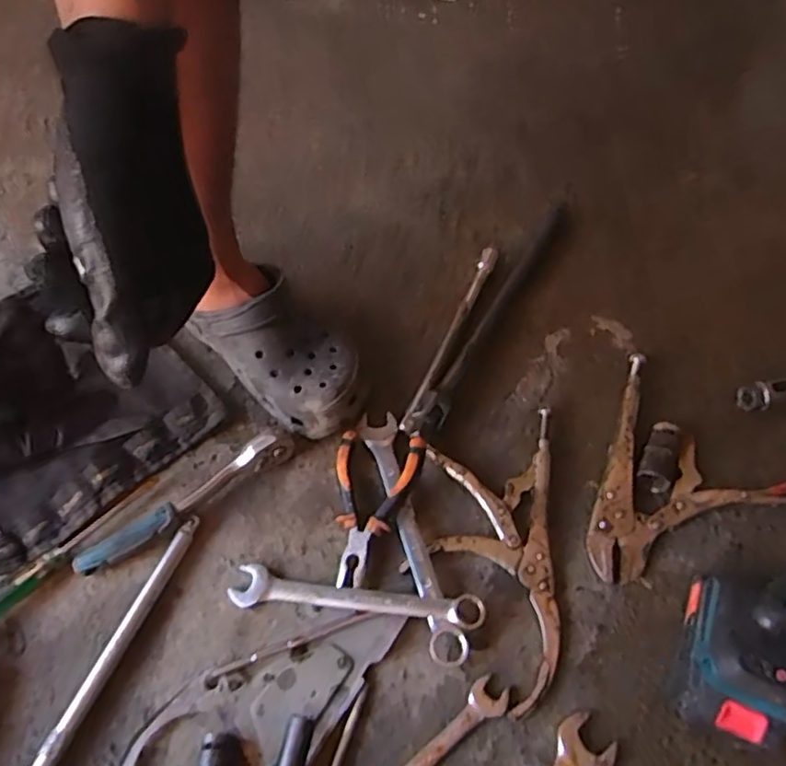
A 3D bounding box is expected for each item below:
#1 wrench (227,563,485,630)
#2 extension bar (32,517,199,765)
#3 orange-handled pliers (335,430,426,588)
[{"bbox_3d":[-0.030,0.170,0.510,0.201,0.009,0.031,2,61,8],"label":"wrench"},{"bbox_3d":[-0.221,0.215,0.485,0.018,0.020,0.243,19,58,11],"label":"extension bar"},{"bbox_3d":[-0.010,0.098,0.540,0.076,0.026,0.134,-1,56,-2],"label":"orange-handled pliers"}]

